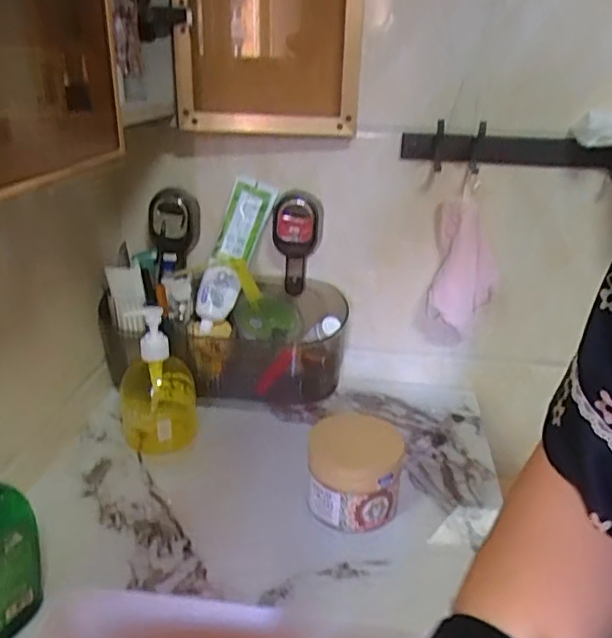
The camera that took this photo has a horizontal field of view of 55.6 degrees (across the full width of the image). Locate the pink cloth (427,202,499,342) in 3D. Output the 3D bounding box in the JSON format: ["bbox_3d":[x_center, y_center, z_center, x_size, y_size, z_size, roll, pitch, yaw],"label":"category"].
[{"bbox_3d":[0.197,-0.055,0.728,0.079,0.178,0.055,8,25,14],"label":"pink cloth"}]

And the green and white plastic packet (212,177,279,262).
[{"bbox_3d":[-0.081,-0.123,0.740,0.050,0.108,0.014,22,6,-15],"label":"green and white plastic packet"}]

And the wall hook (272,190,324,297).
[{"bbox_3d":[-0.011,-0.094,0.752,0.061,0.139,0.030,2,25,1],"label":"wall hook"}]

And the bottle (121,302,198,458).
[{"bbox_3d":[-0.178,0.069,0.682,0.086,0.168,0.070,-1,25,-6],"label":"bottle"}]

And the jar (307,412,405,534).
[{"bbox_3d":[0.048,0.155,0.587,0.090,0.093,0.093,1,25,-1],"label":"jar"}]

